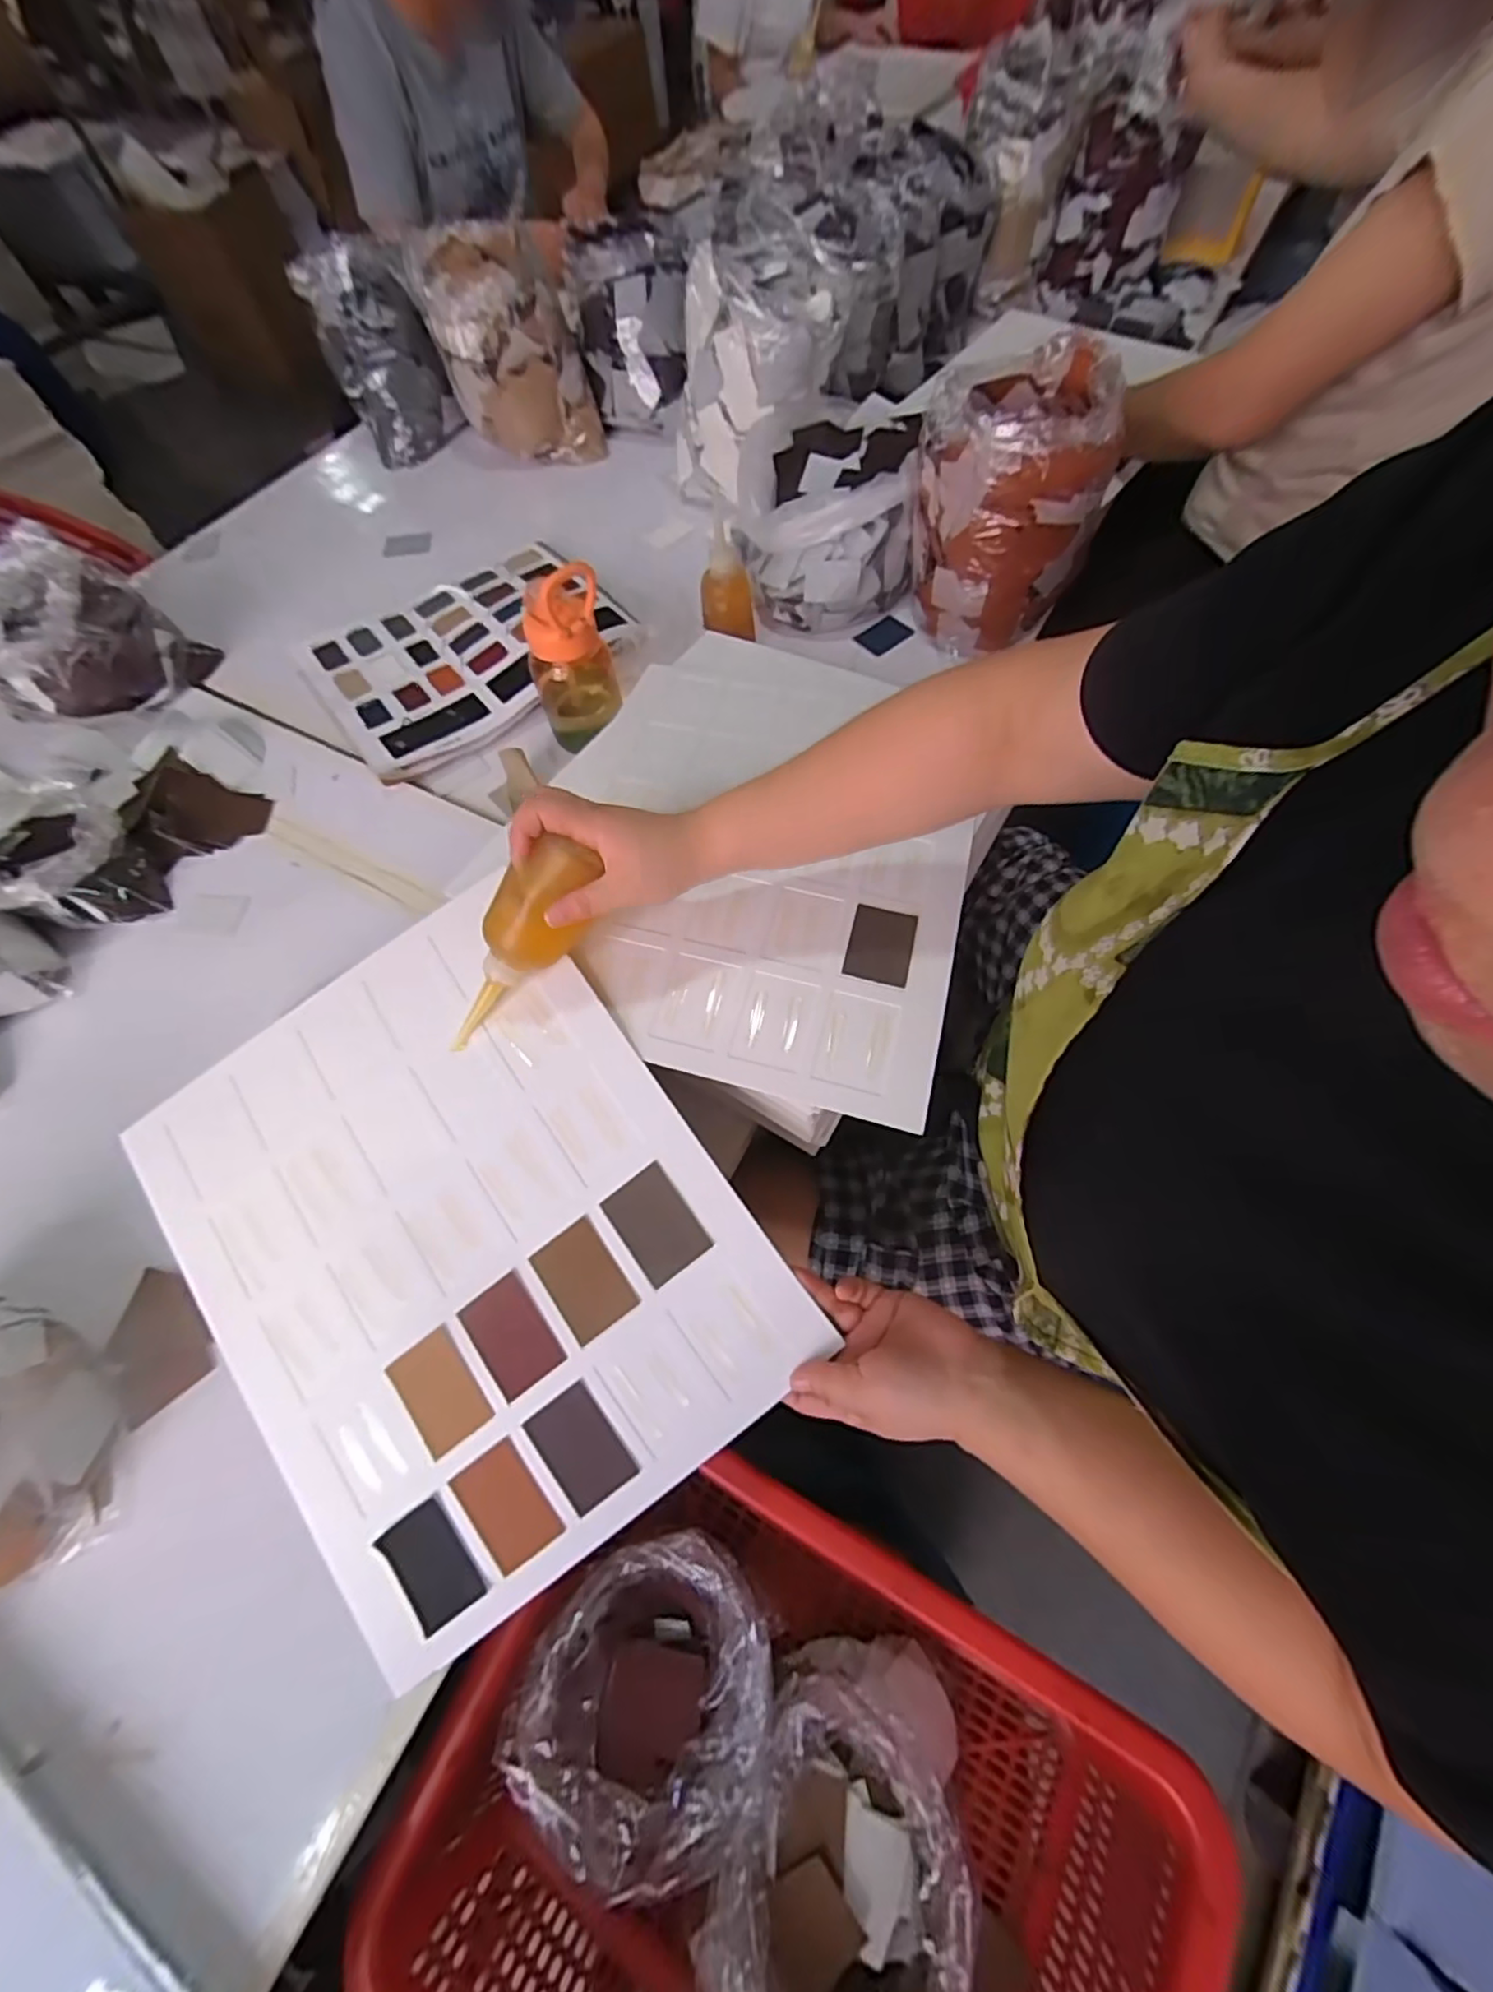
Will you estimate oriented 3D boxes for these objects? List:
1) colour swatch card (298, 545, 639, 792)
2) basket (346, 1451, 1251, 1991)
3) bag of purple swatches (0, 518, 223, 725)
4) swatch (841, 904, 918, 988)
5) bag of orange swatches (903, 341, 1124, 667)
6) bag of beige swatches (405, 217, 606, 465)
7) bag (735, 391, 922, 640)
[{"bbox_3d":[-0.352,-0.444,0.831,0.365,0.022,0.307,-35,65,-12],"label":"colour swatch card"},{"bbox_3d":[0.022,0.570,0.441,0.449,0.158,0.365,23,68,15],"label":"basket"},{"bbox_3d":[-0.846,-0.455,0.803,0.262,0.141,0.212,35,72,19],"label":"bag of purple swatches"},{"bbox_3d":[0.102,-0.040,0.498,0.047,0.009,0.068,12,66,10],"label":"swatch"},{"bbox_3d":[0.288,-0.554,0.743,0.195,0.214,0.202,11,66,10],"label":"bag of orange swatches"},{"bbox_3d":[-0.353,-0.975,0.999,0.217,0.224,0.209,-16,64,-3],"label":"bag of beige swatches"},{"bbox_3d":[0.101,-0.613,0.830,0.207,0.136,0.276,0,64,4],"label":"bag"}]

